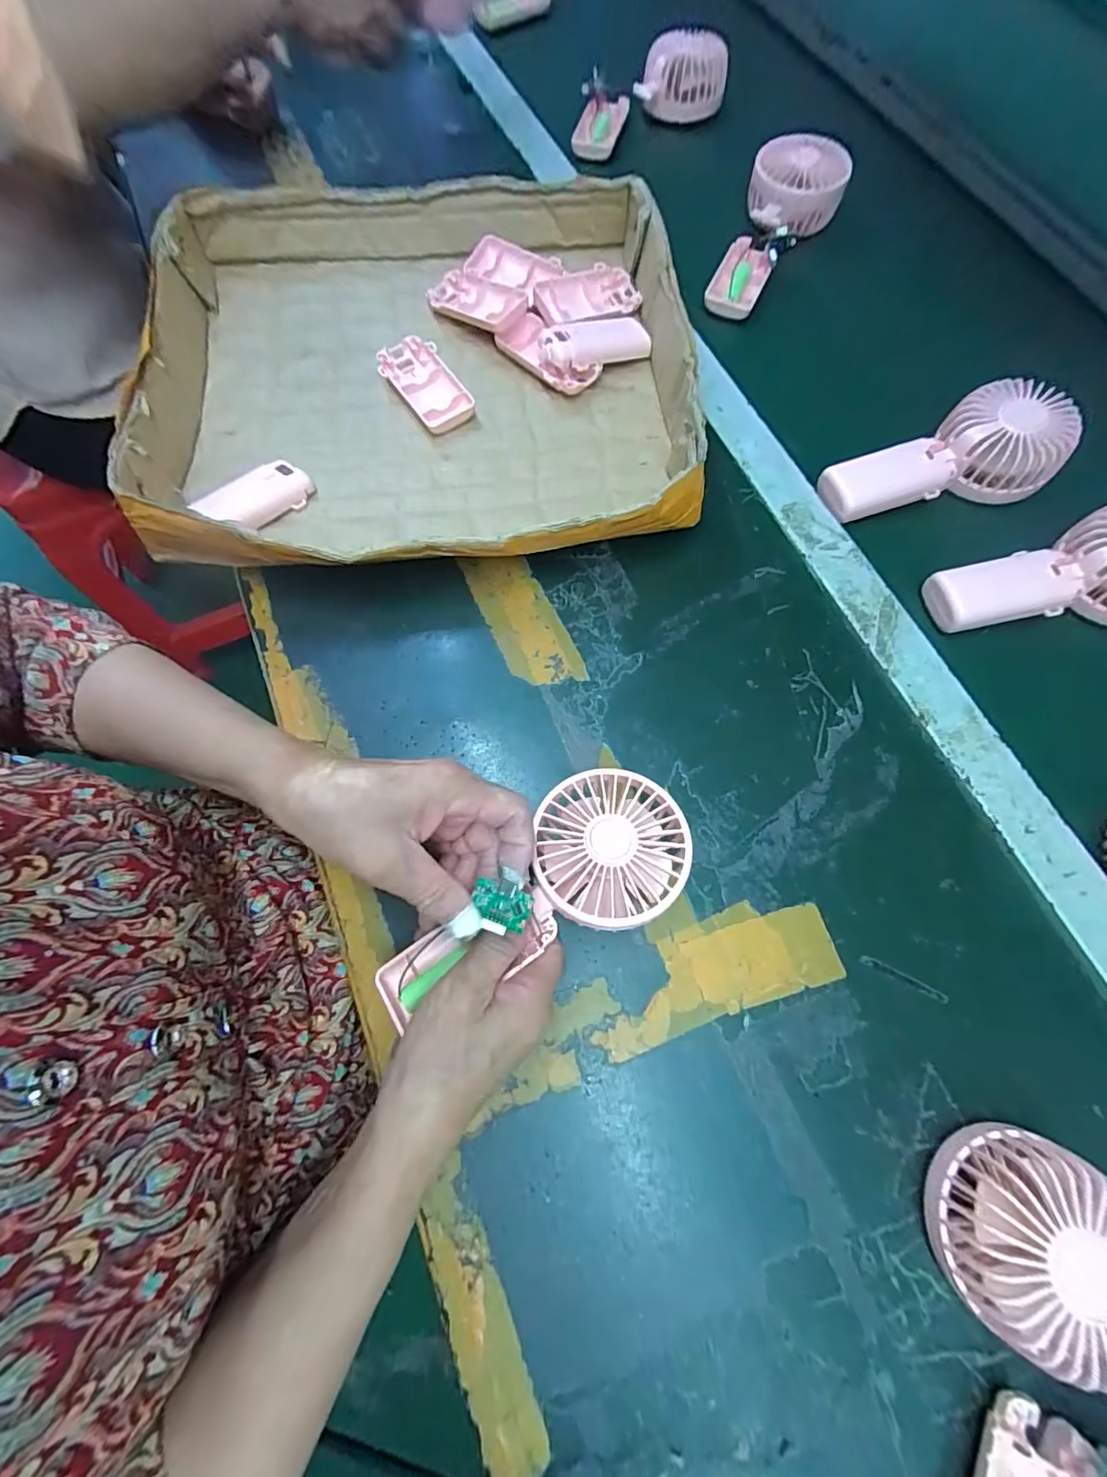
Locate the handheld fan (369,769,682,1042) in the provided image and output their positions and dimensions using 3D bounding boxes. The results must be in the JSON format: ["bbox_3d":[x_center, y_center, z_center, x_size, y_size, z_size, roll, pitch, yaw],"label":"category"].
[{"bbox_3d":[-0.011,0.082,0.277,0.179,0.045,0.079,-31,74,-8],"label":"handheld fan"}]

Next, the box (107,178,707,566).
[{"bbox_3d":[-0.103,-0.296,0.415,0.394,0.062,0.383,-5,71,-2],"label":"box"}]

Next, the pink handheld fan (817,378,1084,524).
[{"bbox_3d":[0.296,-0.207,0.392,0.175,0.044,0.083,-22,73,-8],"label":"pink handheld fan"}]

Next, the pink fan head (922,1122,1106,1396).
[{"bbox_3d":[0.231,0.236,0.247,0.089,0.046,0.081,0,71,-1],"label":"pink fan head"}]

